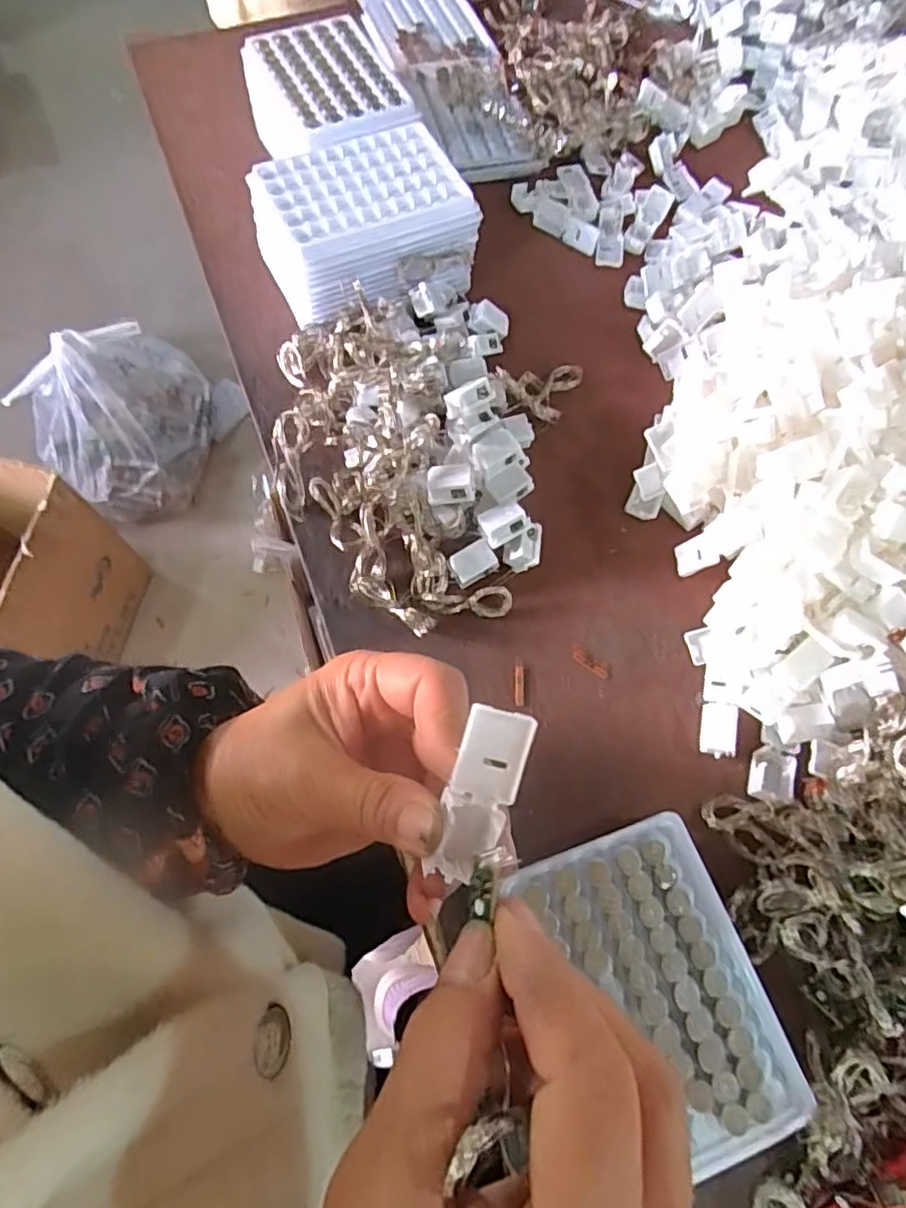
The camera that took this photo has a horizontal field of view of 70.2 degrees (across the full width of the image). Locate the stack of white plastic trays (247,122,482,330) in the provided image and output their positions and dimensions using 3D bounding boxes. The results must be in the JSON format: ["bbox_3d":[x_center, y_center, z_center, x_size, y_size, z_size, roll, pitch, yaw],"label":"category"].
[{"bbox_3d":[-0.062,-0.253,0.441,0.137,0.063,0.106,-26,70,-10],"label":"stack of white plastic trays"}]

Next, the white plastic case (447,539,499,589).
[{"bbox_3d":[0.012,-0.024,0.377,0.027,0.007,0.021,-32,91,3],"label":"white plastic case"}]

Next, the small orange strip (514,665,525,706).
[{"bbox_3d":[0.038,0.046,0.363,0.005,0.004,0.023,1,67,1],"label":"small orange strip"}]

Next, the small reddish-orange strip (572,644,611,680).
[{"bbox_3d":[0.079,0.033,0.365,0.025,0.004,0.009,40,73,15],"label":"small reddish-orange strip"}]

